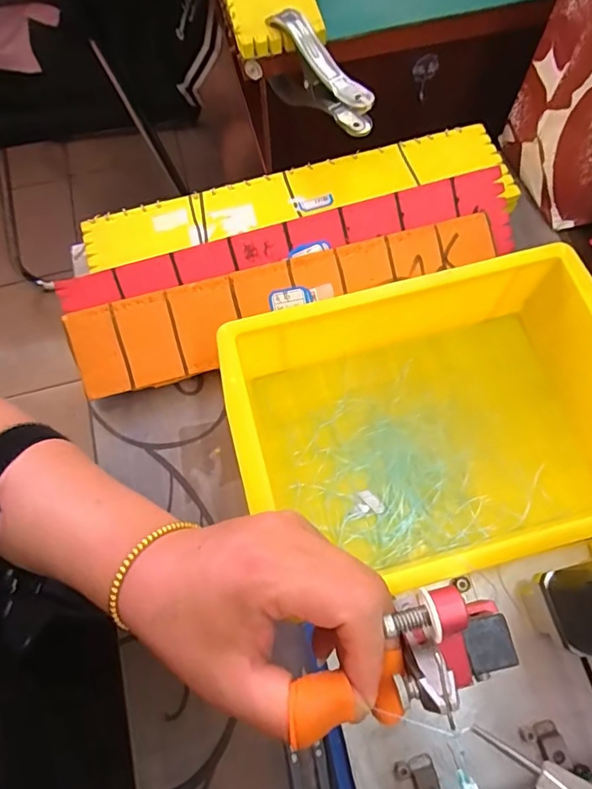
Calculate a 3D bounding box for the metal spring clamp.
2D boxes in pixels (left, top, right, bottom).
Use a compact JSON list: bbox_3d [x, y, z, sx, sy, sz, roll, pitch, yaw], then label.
[{"bbox_3d":[0.019,-0.248,0.406,0.028,0.061,0.110,-31,71,-10],"label":"metal spring clamp"}]

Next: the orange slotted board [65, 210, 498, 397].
[{"bbox_3d":[-0.002,-0.069,0.381,0.327,0.007,0.064,-16,98,-5],"label":"orange slotted board"}]

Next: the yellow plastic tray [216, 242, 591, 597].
[{"bbox_3d":[0.095,0.020,0.333,0.248,0.082,0.179,-16,69,-3],"label":"yellow plastic tray"}]

